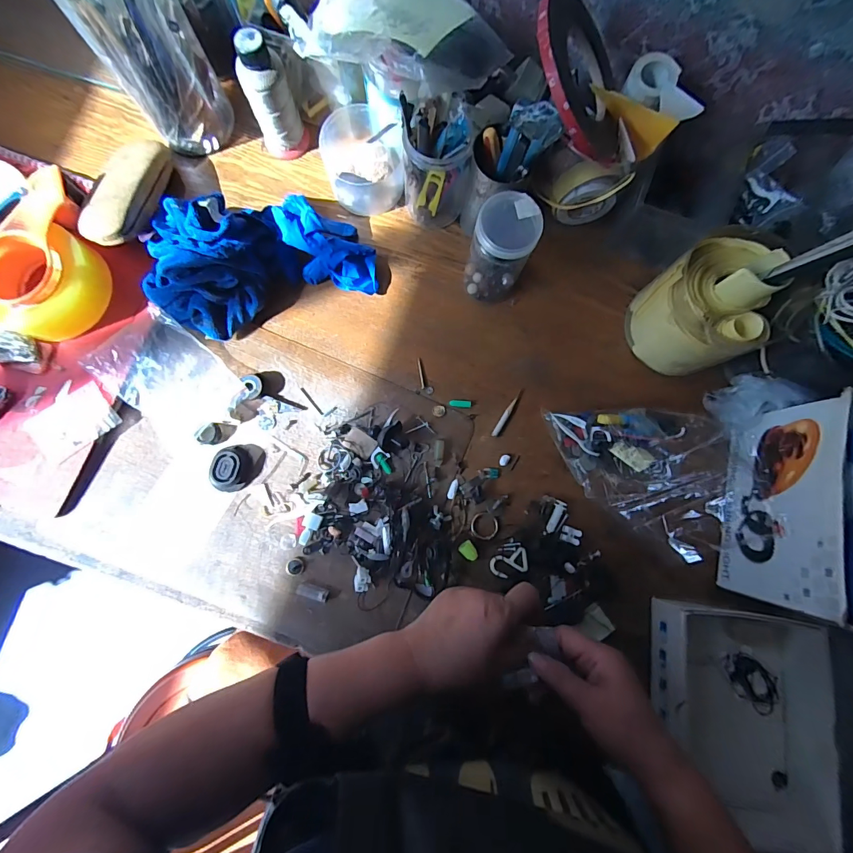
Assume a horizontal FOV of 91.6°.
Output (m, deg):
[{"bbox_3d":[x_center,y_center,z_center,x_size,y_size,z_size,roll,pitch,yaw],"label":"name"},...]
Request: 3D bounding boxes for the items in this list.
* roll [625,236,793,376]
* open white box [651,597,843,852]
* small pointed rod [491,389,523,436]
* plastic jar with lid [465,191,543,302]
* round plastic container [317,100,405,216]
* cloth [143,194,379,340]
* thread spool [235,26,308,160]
[{"bbox_3d":[0.308,-0.127,0.459,0.113,0.116,0.119,-25,83,-5],"label":"roll"},{"bbox_3d":[0.313,0.291,0.419,0.150,0.057,0.205,8,81,0],"label":"open white box"},{"bbox_3d":[0.098,-0.017,0.496,0.008,0.006,0.066,32,82,3],"label":"small pointed rod"},{"bbox_3d":[0.079,-0.186,0.457,0.061,0.121,0.059,0,82,-1],"label":"plastic jar with lid"},{"bbox_3d":[-0.076,-0.326,0.509,0.093,0.060,0.110,-3,82,-2],"label":"round plastic container"},{"bbox_3d":[-0.194,-0.200,0.472,0.242,0.084,0.141,-19,82,-4],"label":"cloth"},{"bbox_3d":[-0.173,-0.368,0.470,0.044,0.124,0.043,16,82,1],"label":"thread spool"}]

